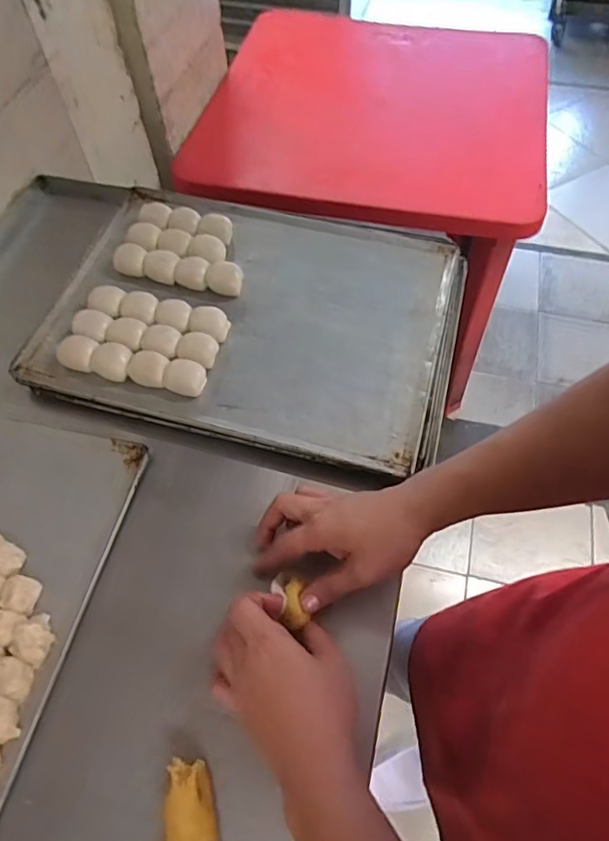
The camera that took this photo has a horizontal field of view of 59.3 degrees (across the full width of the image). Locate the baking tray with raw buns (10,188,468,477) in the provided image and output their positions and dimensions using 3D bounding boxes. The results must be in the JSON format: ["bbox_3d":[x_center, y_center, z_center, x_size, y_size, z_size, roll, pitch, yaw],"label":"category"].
[{"bbox_3d":[-0.062,-0.136,0.635,0.472,0.035,0.337,13,63,10],"label":"baking tray with raw buns"}]

